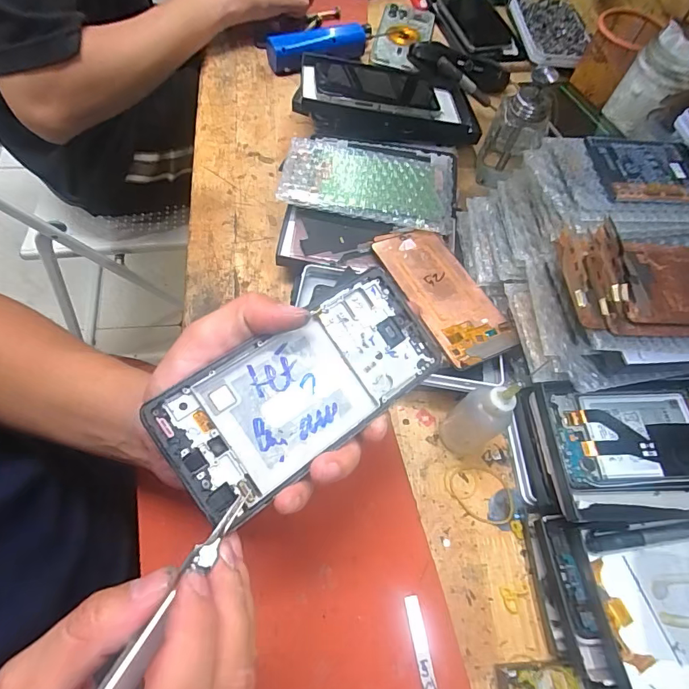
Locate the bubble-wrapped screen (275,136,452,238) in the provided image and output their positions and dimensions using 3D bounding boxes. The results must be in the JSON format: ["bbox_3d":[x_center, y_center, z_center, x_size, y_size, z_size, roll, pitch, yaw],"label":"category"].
[{"bbox_3d":[0.027,-0.167,0.443,0.176,0.012,0.093,10,68,-3],"label":"bubble-wrapped screen"}]

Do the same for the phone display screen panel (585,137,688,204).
[{"bbox_3d":[0.231,-0.131,0.323,0.083,0.009,0.059,-1,64,-6],"label":"phone display screen panel"}]

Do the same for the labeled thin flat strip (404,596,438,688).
[{"bbox_3d":[0.057,0.230,0.282,0.010,0.004,0.112,-7,65,-9],"label":"labeled thin flat strip"}]

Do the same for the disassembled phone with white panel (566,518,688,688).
[{"bbox_3d":[0.244,0.176,0.292,0.155,0.013,0.105,-1,63,-2],"label":"disassembled phone with white panel"}]

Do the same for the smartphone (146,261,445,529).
[{"bbox_3d":[-0.019,0.023,0.237,0.157,0.005,0.069,-34,89,-23],"label":"smartphone"}]

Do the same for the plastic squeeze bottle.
[{"bbox_3d":[0.100,0.059,0.329,0.031,0.096,0.032,13,63,1],"label":"plastic squeeze bottle"}]

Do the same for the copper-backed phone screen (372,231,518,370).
[{"bbox_3d":[0.089,-0.051,0.394,0.067,0.004,0.156,-22,62,-16],"label":"copper-backed phone screen"}]

